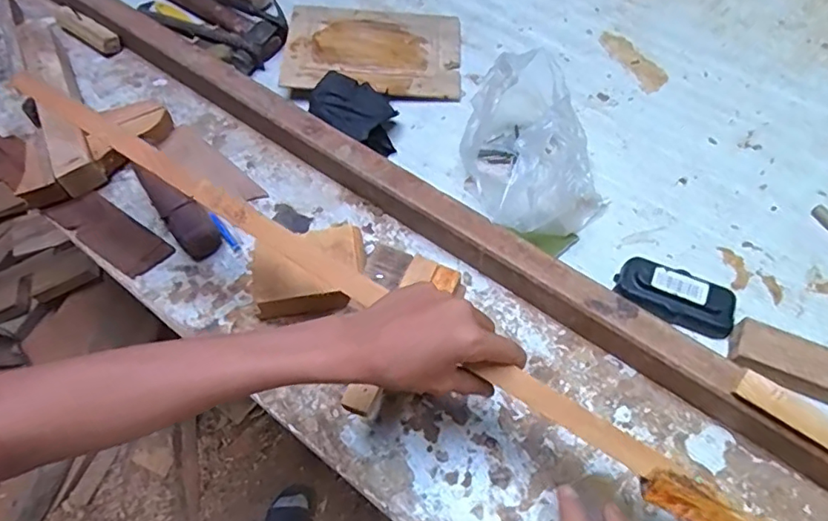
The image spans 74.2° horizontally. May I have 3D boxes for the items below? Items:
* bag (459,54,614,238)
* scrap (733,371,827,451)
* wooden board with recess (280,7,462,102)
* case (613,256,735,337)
[{"bbox_3d":[0.127,-0.115,0.561,0.127,0.117,0.150,-13,60,-7],"label":"bag"},{"bbox_3d":[0.299,0.121,0.418,0.098,0.014,0.020,33,66,18],"label":"scrap"},{"bbox_3d":[-0.053,-0.267,0.698,0.220,0.023,0.152,0,60,0],"label":"wooden board with recess"},{"bbox_3d":[0.249,0.034,0.524,0.105,0.026,0.049,24,63,14],"label":"case"}]

